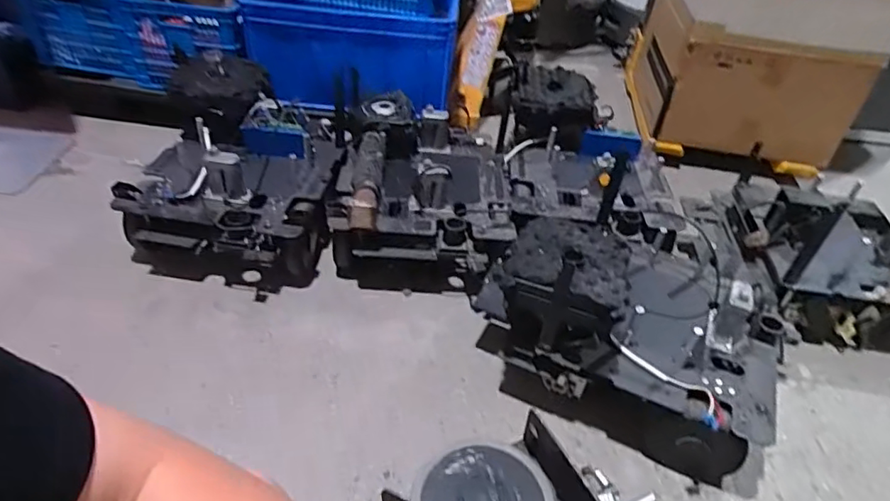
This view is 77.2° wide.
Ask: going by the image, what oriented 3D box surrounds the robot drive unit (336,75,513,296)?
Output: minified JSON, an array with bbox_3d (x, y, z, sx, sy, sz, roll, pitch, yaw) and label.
[{"bbox_3d":[-0.070,-0.156,1.456,0.452,0.292,0.541,3,40,-3],"label":"robot drive unit"}]

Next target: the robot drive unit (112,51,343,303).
[{"bbox_3d":[-0.498,-0.197,1.388,0.449,0.367,0.531,5,40,-1],"label":"robot drive unit"}]

